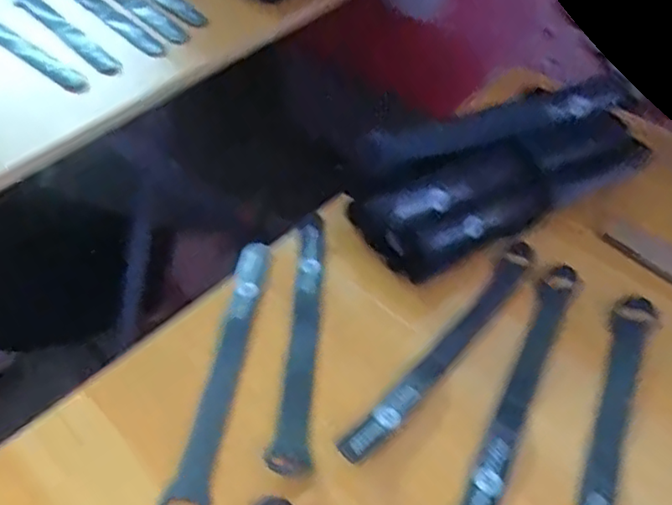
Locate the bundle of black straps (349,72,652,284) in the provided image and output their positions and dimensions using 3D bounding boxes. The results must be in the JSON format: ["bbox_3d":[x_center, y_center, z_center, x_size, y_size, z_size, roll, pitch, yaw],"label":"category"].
[{"bbox_3d":[0.117,-0.061,0.453,0.224,0.071,0.084,-25,52,-17],"label":"bundle of black straps"}]

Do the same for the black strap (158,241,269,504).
[{"bbox_3d":[-0.068,0.067,0.390,0.021,0.008,0.196,4,50,7],"label":"black strap"}]

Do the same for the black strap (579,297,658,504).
[{"bbox_3d":[0.154,0.102,0.355,0.022,0.005,0.198,18,53,18],"label":"black strap"}]

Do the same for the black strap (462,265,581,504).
[{"bbox_3d":[0.110,0.079,0.373,0.021,0.008,0.194,21,54,20],"label":"black strap"}]

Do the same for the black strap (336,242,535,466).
[{"bbox_3d":[0.069,0.055,0.390,0.017,0.010,0.193,31,58,27],"label":"black strap"}]

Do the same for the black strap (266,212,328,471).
[{"bbox_3d":[-0.022,0.046,0.403,0.023,0.007,0.192,-1,49,3],"label":"black strap"}]

